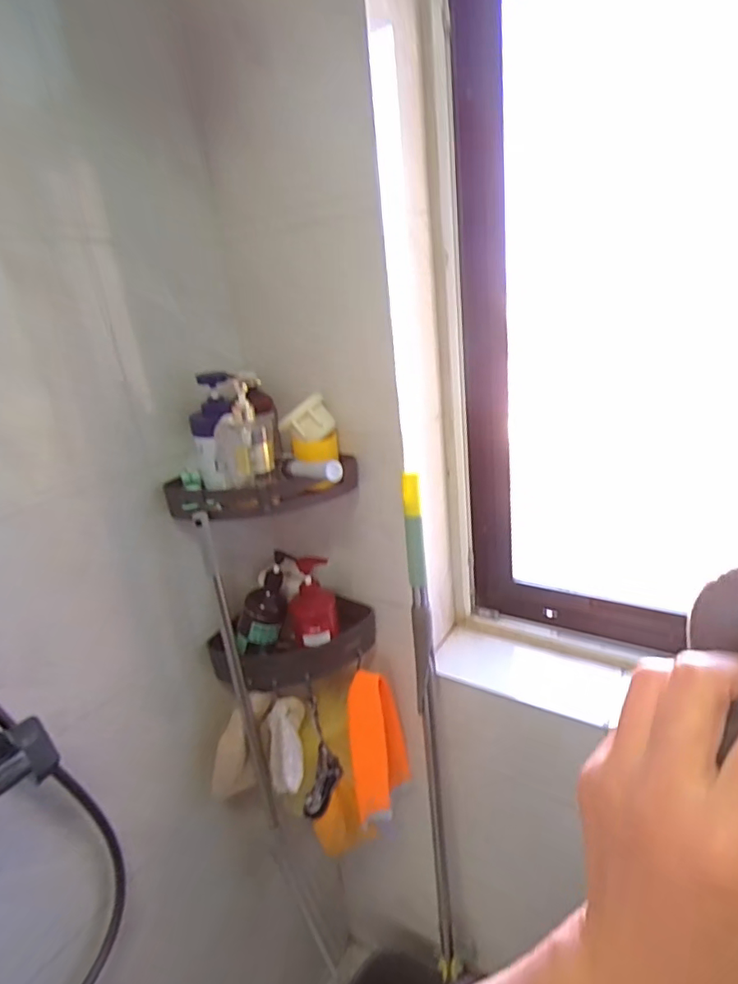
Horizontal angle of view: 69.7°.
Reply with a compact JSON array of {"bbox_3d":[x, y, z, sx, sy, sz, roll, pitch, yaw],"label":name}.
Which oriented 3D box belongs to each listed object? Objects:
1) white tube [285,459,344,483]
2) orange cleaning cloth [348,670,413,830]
[{"bbox_3d":[-0.081,-0.035,0.743,0.026,0.032,0.125,-21,25,-34],"label":"white tube"},{"bbox_3d":[0.018,0.453,0.943,0.096,0.267,0.114,-6,20,3],"label":"orange cleaning cloth"}]

